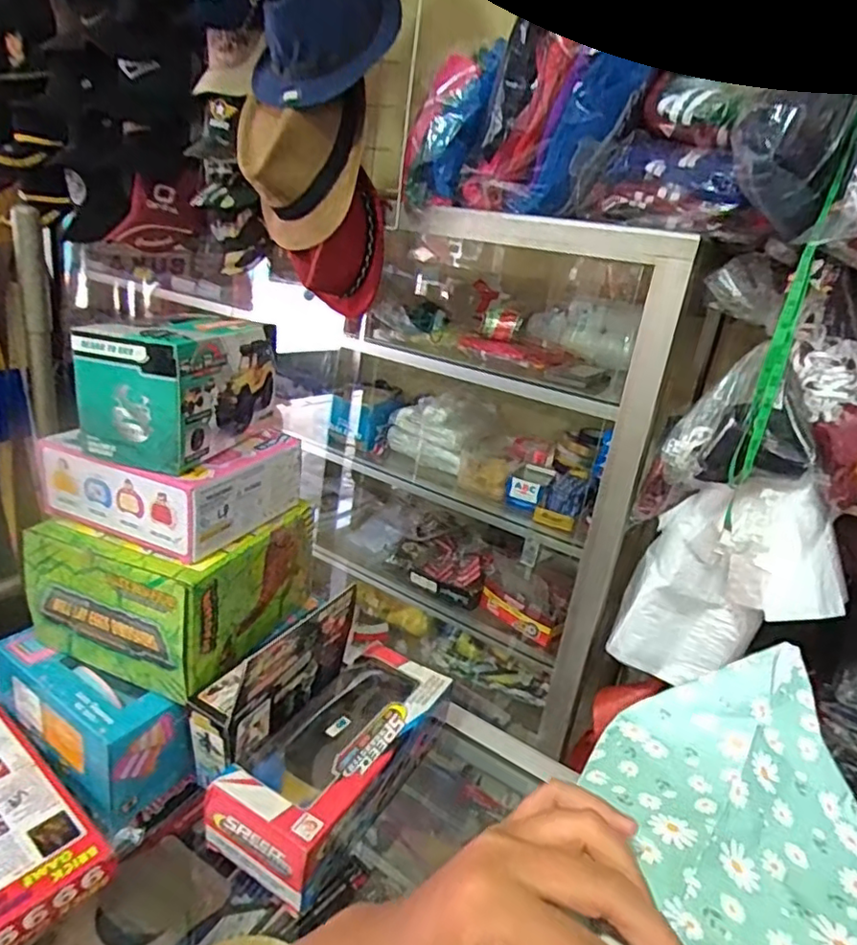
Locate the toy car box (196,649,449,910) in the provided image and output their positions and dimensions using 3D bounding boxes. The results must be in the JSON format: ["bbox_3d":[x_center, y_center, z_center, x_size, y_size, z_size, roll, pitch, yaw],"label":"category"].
[{"bbox_3d":[-0.064,0.213,0.477,0.091,0.048,0.208,19,25,24],"label":"toy car box"}]

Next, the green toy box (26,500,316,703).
[{"bbox_3d":[-0.198,0.077,0.497,0.141,0.097,0.162,15,23,17],"label":"green toy box"}]

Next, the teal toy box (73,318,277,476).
[{"bbox_3d":[-0.181,-0.068,0.452,0.078,0.086,0.132,13,23,11],"label":"teal toy box"}]

